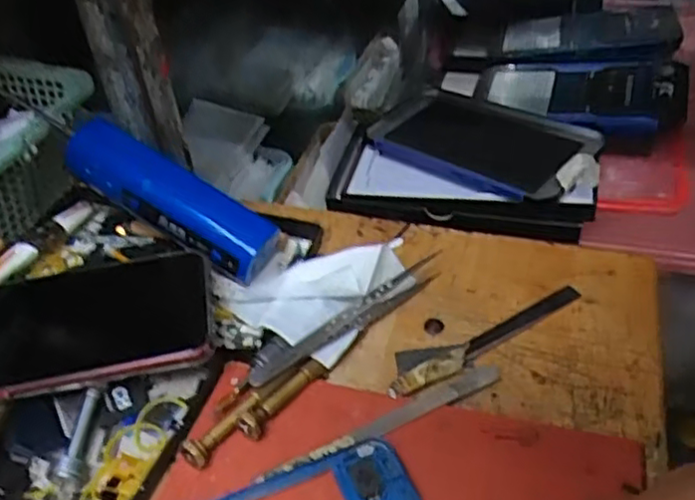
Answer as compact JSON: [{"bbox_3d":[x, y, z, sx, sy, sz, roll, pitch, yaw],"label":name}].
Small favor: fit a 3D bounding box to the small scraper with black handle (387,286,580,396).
[{"bbox_3d":[0.072,0.044,0.361,0.122,0.004,0.027,-22,45,-19],"label":"small scraper with black handle"}]

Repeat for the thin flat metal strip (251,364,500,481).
[{"bbox_3d":[0.018,0.081,0.321,0.127,0.004,0.013,-22,45,-19],"label":"thin flat metal strip"}]

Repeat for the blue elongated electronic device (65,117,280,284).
[{"bbox_3d":[-0.104,-0.031,0.403,0.128,0.031,0.039,32,47,2],"label":"blue elongated electronic device"}]

